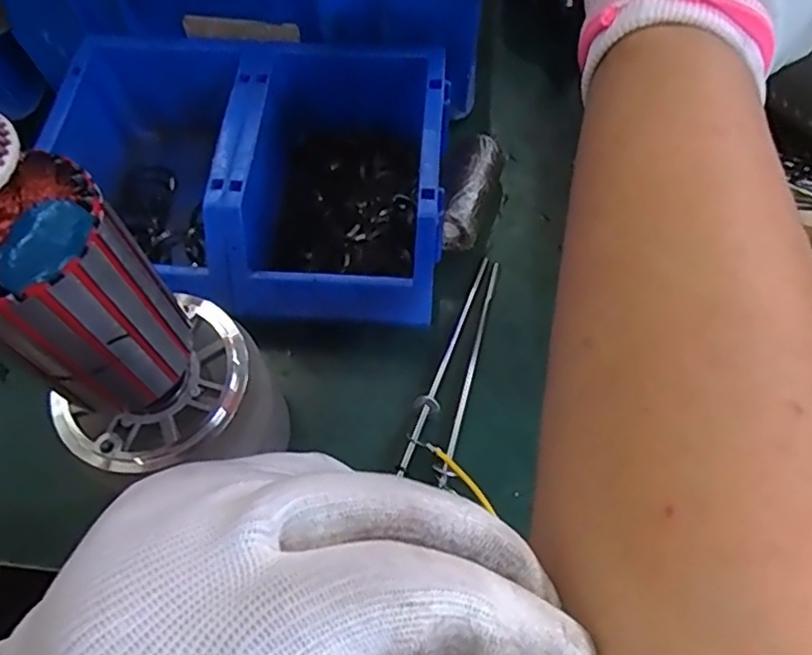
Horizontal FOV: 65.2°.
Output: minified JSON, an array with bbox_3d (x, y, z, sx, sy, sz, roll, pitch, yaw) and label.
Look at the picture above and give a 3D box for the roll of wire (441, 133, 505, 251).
[{"bbox_3d":[0.039,-0.082,0.377,0.030,0.027,0.073,10,65,6],"label":"roll of wire"}]

